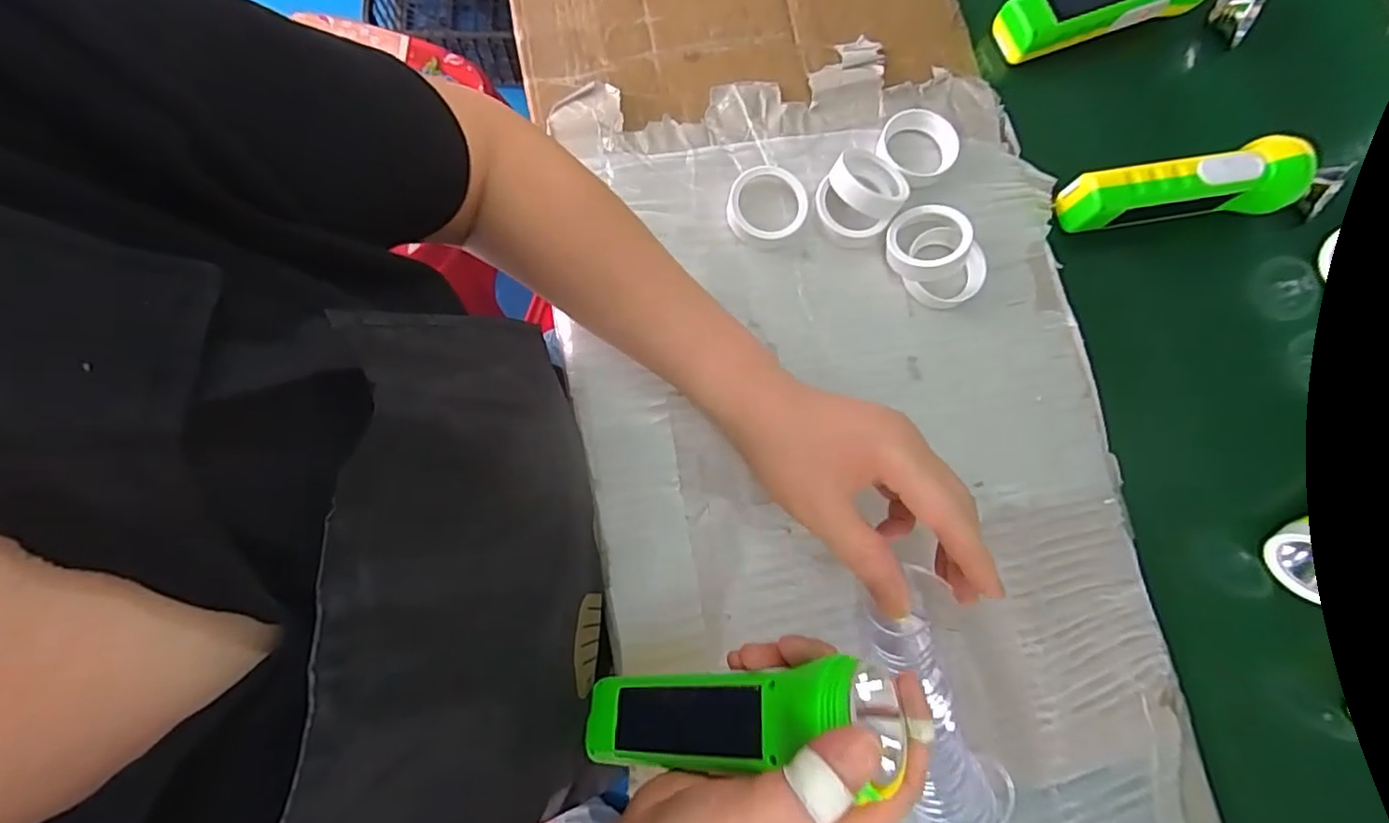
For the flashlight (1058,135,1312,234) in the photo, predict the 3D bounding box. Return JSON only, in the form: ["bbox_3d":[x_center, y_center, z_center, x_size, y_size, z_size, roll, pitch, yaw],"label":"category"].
[{"bbox_3d":[0.328,-0.154,0.404,0.143,0.041,0.045,-4,79,-2],"label":"flashlight"}]

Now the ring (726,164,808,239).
[{"bbox_3d":[0.049,-0.142,0.404,0.052,0.015,0.052,0,79,0],"label":"ring"}]

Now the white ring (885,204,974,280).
[{"bbox_3d":[0.155,-0.112,0.394,0.051,0.019,0.052,20,73,28],"label":"white ring"}]

